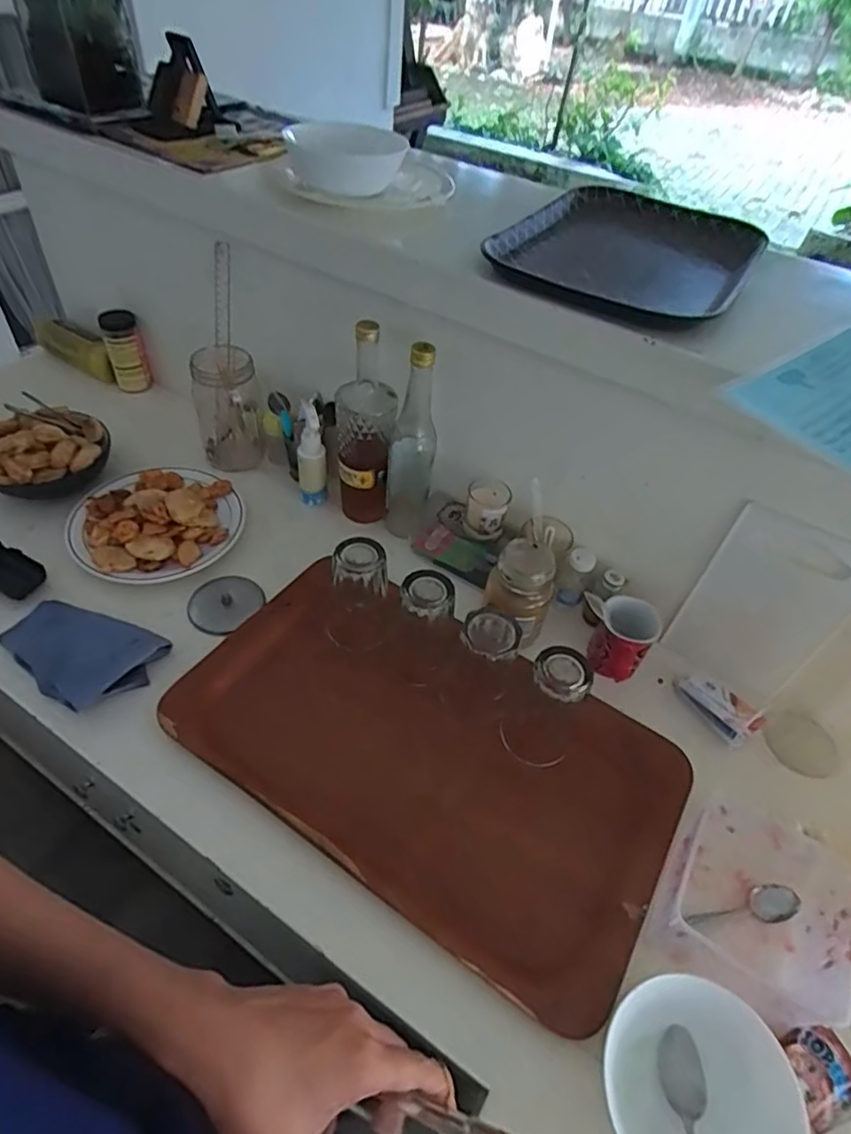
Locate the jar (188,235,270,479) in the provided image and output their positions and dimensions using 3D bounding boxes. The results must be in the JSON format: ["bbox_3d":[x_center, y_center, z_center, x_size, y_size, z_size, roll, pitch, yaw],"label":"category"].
[{"bbox_3d":[-0.283,-0.275,0.854,0.088,0.291,0.086,-10,49,-15],"label":"jar"}]

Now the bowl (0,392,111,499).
[{"bbox_3d":[-0.515,-0.160,0.827,0.147,0.069,0.154,3,47,-3],"label":"bowl"}]

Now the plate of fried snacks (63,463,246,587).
[{"bbox_3d":[-0.354,-0.072,0.799,0.208,0.046,0.198,3,47,-3],"label":"plate of fried snacks"}]

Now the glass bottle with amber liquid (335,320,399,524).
[{"bbox_3d":[-0.078,-0.177,0.790,0.072,0.278,0.065,-3,48,-9],"label":"glass bottle with amber liquid"}]

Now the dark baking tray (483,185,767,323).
[{"bbox_3d":[0.231,-0.356,0.685,0.244,0.023,0.340,29,51,20],"label":"dark baking tray"}]

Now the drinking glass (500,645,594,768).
[{"bbox_3d":[0.125,0.137,0.622,0.075,0.114,0.071,23,49,15],"label":"drinking glass"}]

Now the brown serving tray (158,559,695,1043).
[{"bbox_3d":[-0.005,0.190,0.639,0.498,0.038,0.280,29,57,16],"label":"brown serving tray"}]

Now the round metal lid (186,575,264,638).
[{"bbox_3d":[-0.243,0.048,0.752,0.079,0.021,0.091,34,53,23],"label":"round metal lid"}]

